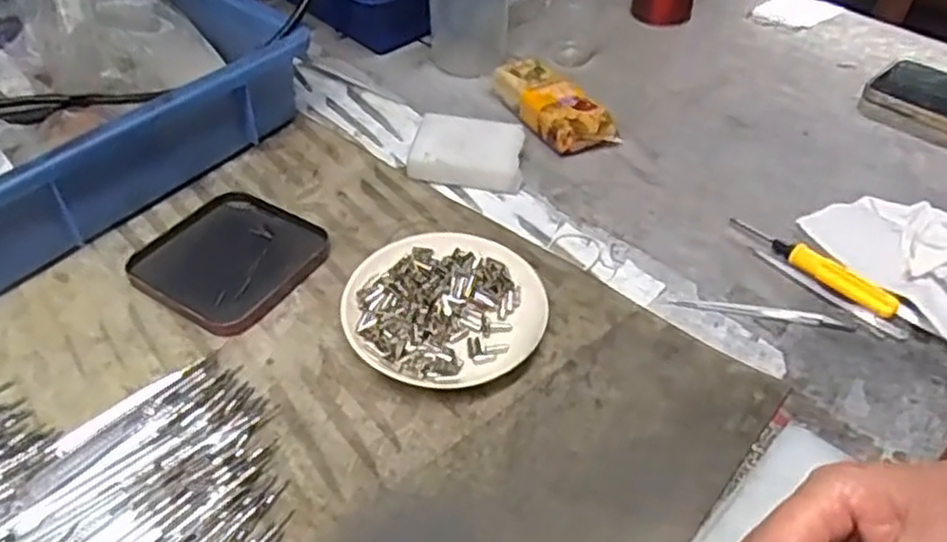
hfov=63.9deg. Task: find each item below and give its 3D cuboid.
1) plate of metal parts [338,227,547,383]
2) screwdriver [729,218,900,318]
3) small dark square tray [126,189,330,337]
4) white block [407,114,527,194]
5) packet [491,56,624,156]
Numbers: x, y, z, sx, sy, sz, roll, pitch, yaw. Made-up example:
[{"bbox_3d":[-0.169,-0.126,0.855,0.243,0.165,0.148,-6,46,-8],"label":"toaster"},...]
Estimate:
[{"bbox_3d":[-0.017,0.022,0.463,0.121,0.020,0.111,1,44,-1],"label":"plate of metal parts"},{"bbox_3d":[0.219,-0.008,0.493,0.015,0.016,0.116,-28,51,-27],"label":"screwdriver"},{"bbox_3d":[-0.161,-0.010,0.504,0.108,0.010,0.105,25,49,22],"label":"small dark square tray"},{"bbox_3d":[-0.003,-0.090,0.573,0.082,0.025,0.060,9,45,8],"label":"white block"},{"bbox_3d":[0.064,-0.137,0.615,0.049,0.033,0.113,-20,48,-21],"label":"packet"}]

